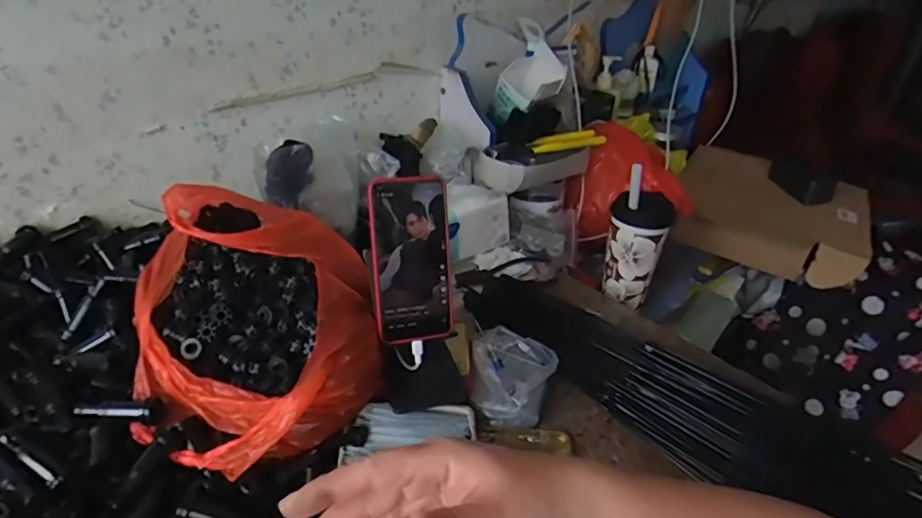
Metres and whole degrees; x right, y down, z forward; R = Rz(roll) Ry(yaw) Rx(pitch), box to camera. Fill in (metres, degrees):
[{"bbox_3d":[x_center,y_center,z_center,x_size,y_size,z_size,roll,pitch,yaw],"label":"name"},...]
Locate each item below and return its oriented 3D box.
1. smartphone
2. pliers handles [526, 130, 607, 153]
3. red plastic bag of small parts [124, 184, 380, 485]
[{"bbox_3d":[-0.048,0.001,0.550,0.077,0.160,0.007,-6,10,-18],"label":"smartphone"},{"bbox_3d":[0.174,-0.194,0.909,0.129,0.021,0.024,-8,34,-16],"label":"pliers handles"},{"bbox_3d":[-0.199,0.051,0.547,0.214,0.145,0.280,-7,34,-15],"label":"red plastic bag of small parts"}]

